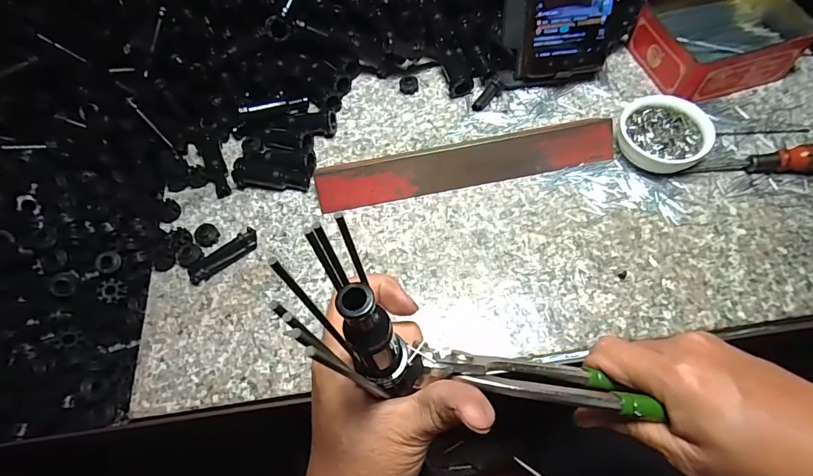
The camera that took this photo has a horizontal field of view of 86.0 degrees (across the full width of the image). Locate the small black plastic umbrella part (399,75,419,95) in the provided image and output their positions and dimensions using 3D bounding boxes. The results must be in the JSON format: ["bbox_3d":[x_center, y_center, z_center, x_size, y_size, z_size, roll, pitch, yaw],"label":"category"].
[{"bbox_3d":[0.003,-0.154,0.438,0.019,0.008,0.019,-2,61,4],"label":"small black plastic umbrella part"}]

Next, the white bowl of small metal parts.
[{"bbox_3d":[0.218,-0.090,0.369,0.069,0.022,0.065,-2,61,4],"label":"white bowl of small metal parts"}]

